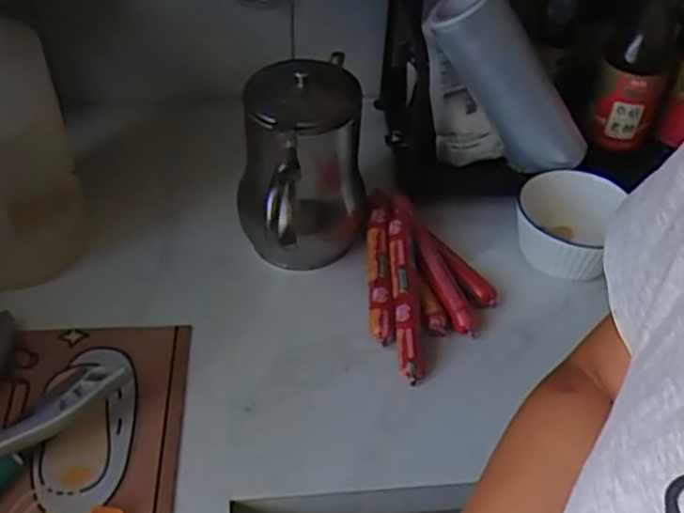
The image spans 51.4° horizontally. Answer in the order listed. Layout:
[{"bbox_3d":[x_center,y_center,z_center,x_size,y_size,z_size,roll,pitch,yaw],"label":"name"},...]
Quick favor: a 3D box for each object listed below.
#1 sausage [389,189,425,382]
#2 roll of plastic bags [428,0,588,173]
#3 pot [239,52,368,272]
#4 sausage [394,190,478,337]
[{"bbox_3d":[0.054,0.018,0.627,0.021,0.019,0.194,0,59,-4],"label":"sausage"},{"bbox_3d":[0.163,-0.169,0.695,0.074,0.207,0.077,-23,37,27],"label":"roll of plastic bags"},{"bbox_3d":[-0.035,-0.072,0.640,0.109,0.187,0.102,2,45,-2],"label":"pot"},{"bbox_3d":[0.081,0.002,0.651,0.027,0.021,0.158,-16,66,-20],"label":"sausage"}]

